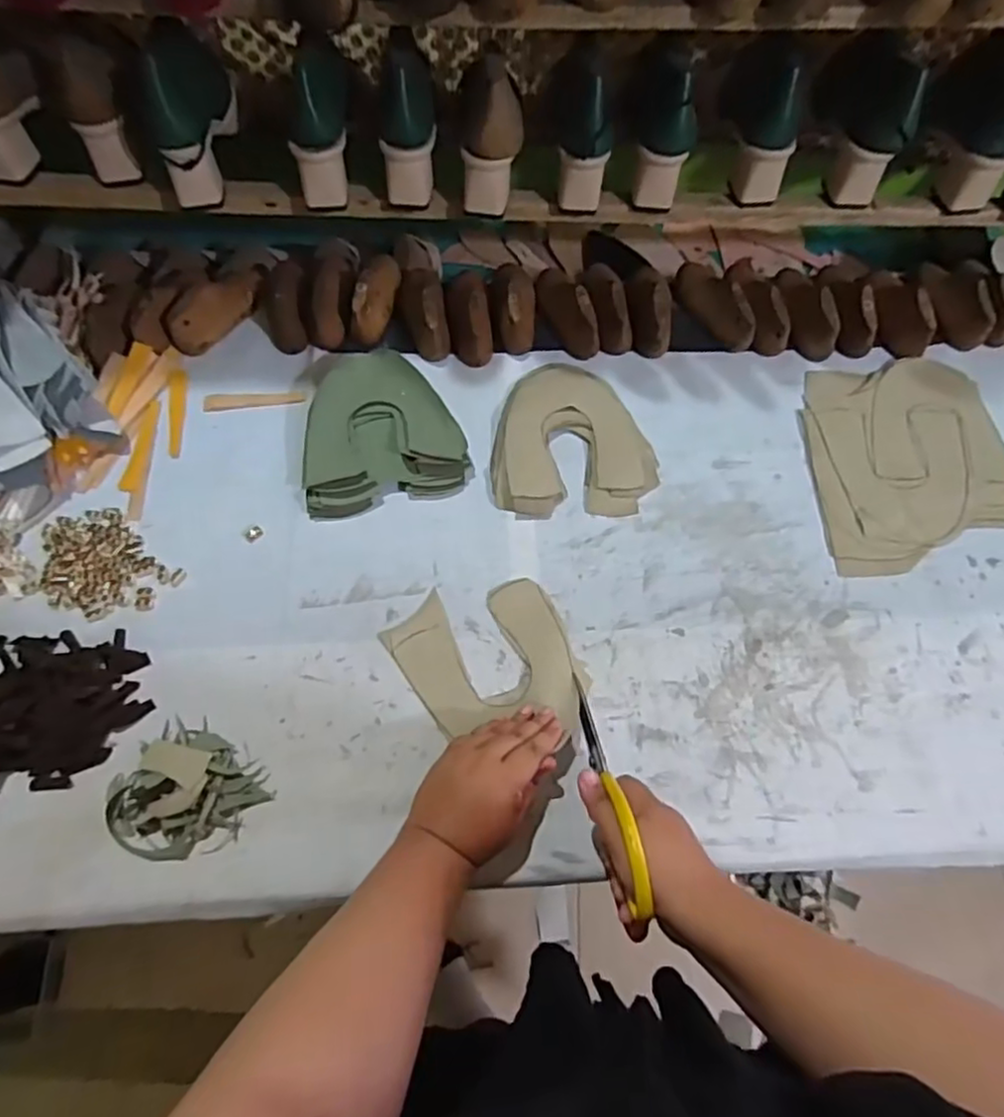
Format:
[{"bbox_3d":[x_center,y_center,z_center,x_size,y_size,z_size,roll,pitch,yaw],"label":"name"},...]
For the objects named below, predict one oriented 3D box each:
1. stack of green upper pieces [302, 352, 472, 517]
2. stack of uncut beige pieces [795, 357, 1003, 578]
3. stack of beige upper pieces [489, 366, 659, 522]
[{"bbox_3d":[-0.136,-0.144,0.709,0.172,0.037,0.186,-14,66,-7],"label":"stack of green upper pieces"},{"bbox_3d":[0.448,-0.108,0.718,0.216,0.007,0.263,0,65,-1],"label":"stack of uncut beige pieces"},{"bbox_3d":[0.076,-0.132,0.719,0.170,0.021,0.181,-3,65,-2],"label":"stack of beige upper pieces"}]

